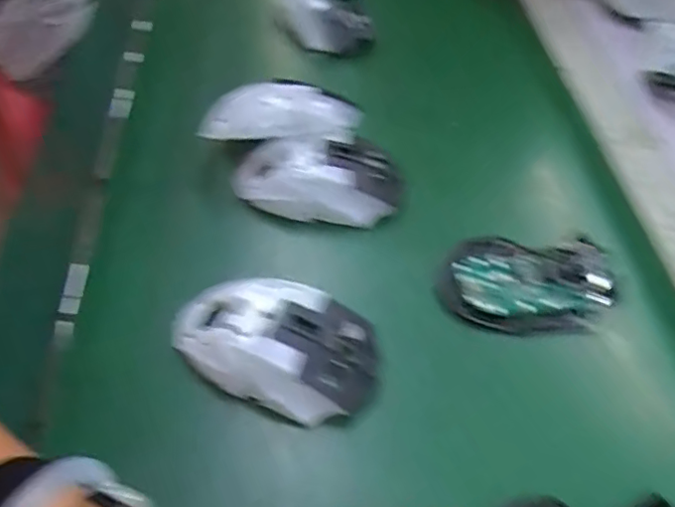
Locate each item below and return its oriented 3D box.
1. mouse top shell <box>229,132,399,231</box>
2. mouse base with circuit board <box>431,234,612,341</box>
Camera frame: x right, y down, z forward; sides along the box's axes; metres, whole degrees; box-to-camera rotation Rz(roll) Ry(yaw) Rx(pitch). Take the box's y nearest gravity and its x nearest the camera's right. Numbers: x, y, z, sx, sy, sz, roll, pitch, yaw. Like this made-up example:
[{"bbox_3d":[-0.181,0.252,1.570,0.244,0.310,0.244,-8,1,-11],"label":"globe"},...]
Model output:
[{"bbox_3d":[-0.010,-0.050,0.395,0.114,0.043,0.057,-5,49,-7],"label":"mouse top shell"},{"bbox_3d":[0.122,0.022,0.374,0.109,0.030,0.062,5,48,1],"label":"mouse base with circuit board"}]

